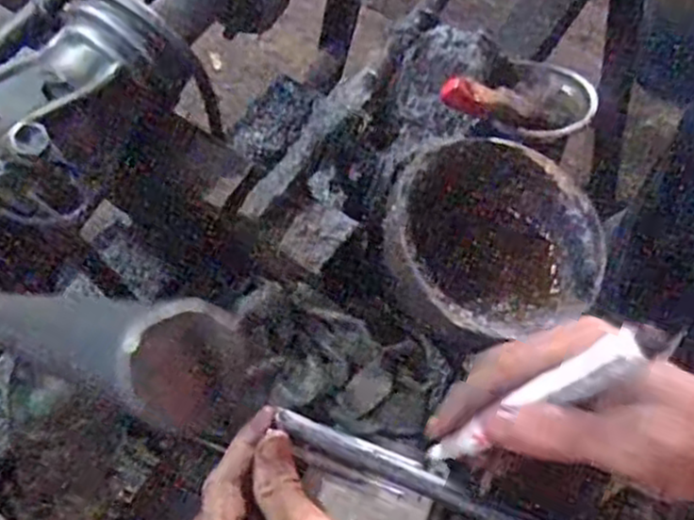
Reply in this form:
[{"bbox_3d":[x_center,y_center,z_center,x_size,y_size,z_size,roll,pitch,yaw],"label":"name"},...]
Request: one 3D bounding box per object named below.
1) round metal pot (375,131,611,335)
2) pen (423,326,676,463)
[{"bbox_3d":[0.088,-0.008,0.436,0.128,0.052,0.121,0,65,1],"label":"round metal pot"},{"bbox_3d":[0.084,0.063,0.327,0.126,0.016,0.012,-39,64,28],"label":"pen"}]

